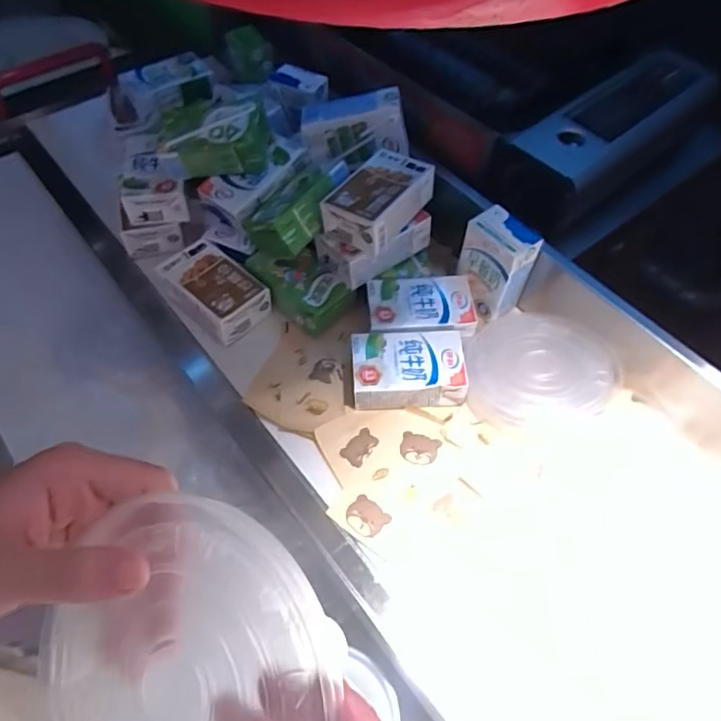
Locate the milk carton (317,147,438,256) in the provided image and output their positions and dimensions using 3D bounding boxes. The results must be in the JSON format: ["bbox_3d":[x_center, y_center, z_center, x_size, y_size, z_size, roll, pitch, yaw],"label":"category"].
[{"bbox_3d":[0.017,-0.163,0.559,0.069,0.039,0.106,30,62,17],"label":"milk carton"}]

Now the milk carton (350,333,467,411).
[{"bbox_3d":[0.045,0.010,0.545,0.107,0.039,0.065,-2,57,-3],"label":"milk carton"}]

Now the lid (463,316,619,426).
[{"bbox_3d":[0.169,0.009,0.536,0.137,0.023,0.127,17,54,28],"label":"lid"}]

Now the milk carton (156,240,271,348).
[{"bbox_3d":[-0.155,-0.075,0.593,0.071,0.041,0.105,-38,66,-23],"label":"milk carton"}]

